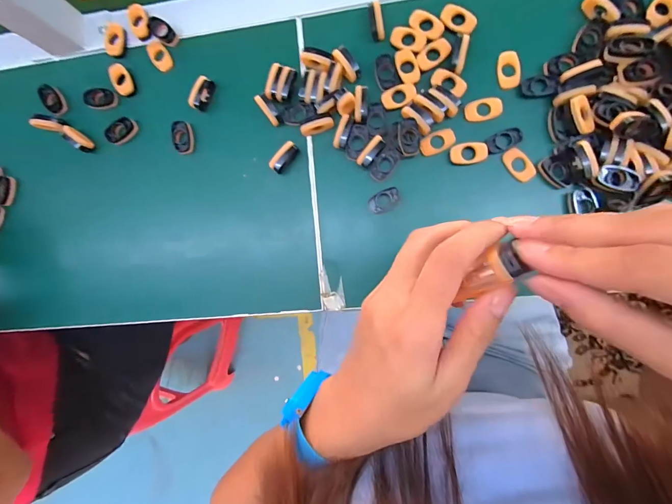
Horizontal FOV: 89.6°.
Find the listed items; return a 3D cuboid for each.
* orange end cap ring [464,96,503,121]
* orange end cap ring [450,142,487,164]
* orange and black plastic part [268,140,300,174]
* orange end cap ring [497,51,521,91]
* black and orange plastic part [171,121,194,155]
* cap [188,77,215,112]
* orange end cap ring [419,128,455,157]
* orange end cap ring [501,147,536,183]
[{"bbox_3d":[0.139,-0.134,0.319,0.034,0.004,0.020,-15,89,7],"label":"orange end cap ring"},{"bbox_3d":[0.124,-0.092,0.316,0.033,0.006,0.018,-2,91,7],"label":"orange end cap ring"},{"bbox_3d":[-0.051,-0.094,0.337,0.014,0.018,0.033,39,95,5],"label":"orange and black plastic part"},{"bbox_3d":[0.162,-0.170,0.315,0.019,0.007,0.033,-4,90,7],"label":"orange end cap ring"},{"bbox_3d":[-0.160,-0.119,0.353,0.018,0.012,0.032,0,91,7],"label":"black and orange plastic part"},{"bbox_3d":[-0.138,-0.162,0.347,0.009,0.023,0.033,28,94,6],"label":"cap"},{"bbox_3d":[0.097,-0.105,0.323,0.033,0.004,0.019,-19,89,7],"label":"orange end cap ring"},{"bbox_3d":[0.171,-0.081,0.315,0.021,0.004,0.034,-35,87,6],"label":"orange end cap ring"}]

